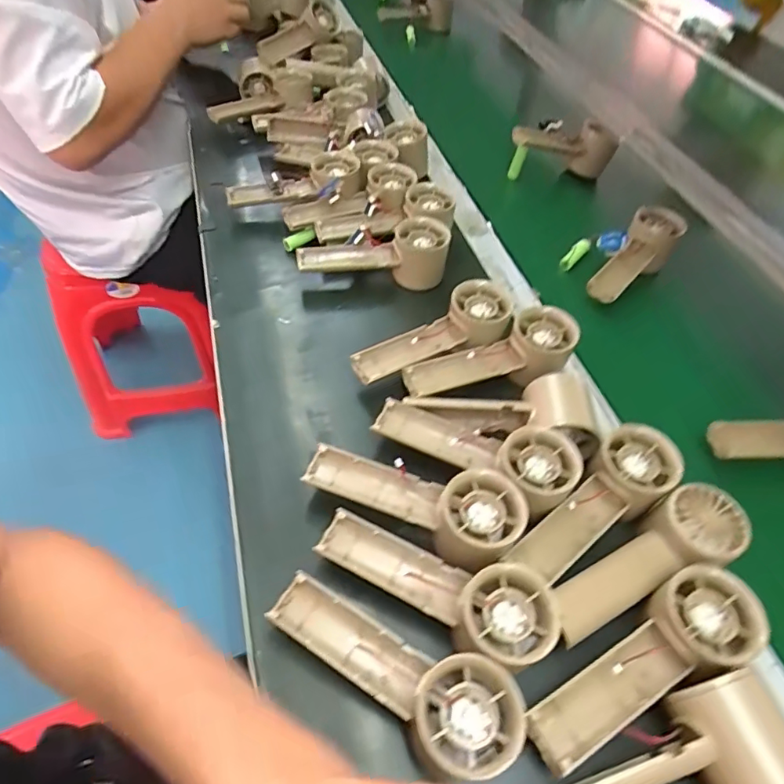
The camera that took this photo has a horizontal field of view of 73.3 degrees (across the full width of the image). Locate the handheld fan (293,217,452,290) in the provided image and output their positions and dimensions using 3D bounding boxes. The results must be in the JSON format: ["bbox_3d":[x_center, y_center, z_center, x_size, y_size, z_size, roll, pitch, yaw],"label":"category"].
[{"bbox_3d":[-0.020,-0.147,0.562,0.154,0.059,0.053,1,50,-3],"label":"handheld fan"}]

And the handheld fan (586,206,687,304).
[{"bbox_3d":[0.268,-0.147,0.583,0.052,0.050,0.147,33,56,22],"label":"handheld fan"}]

